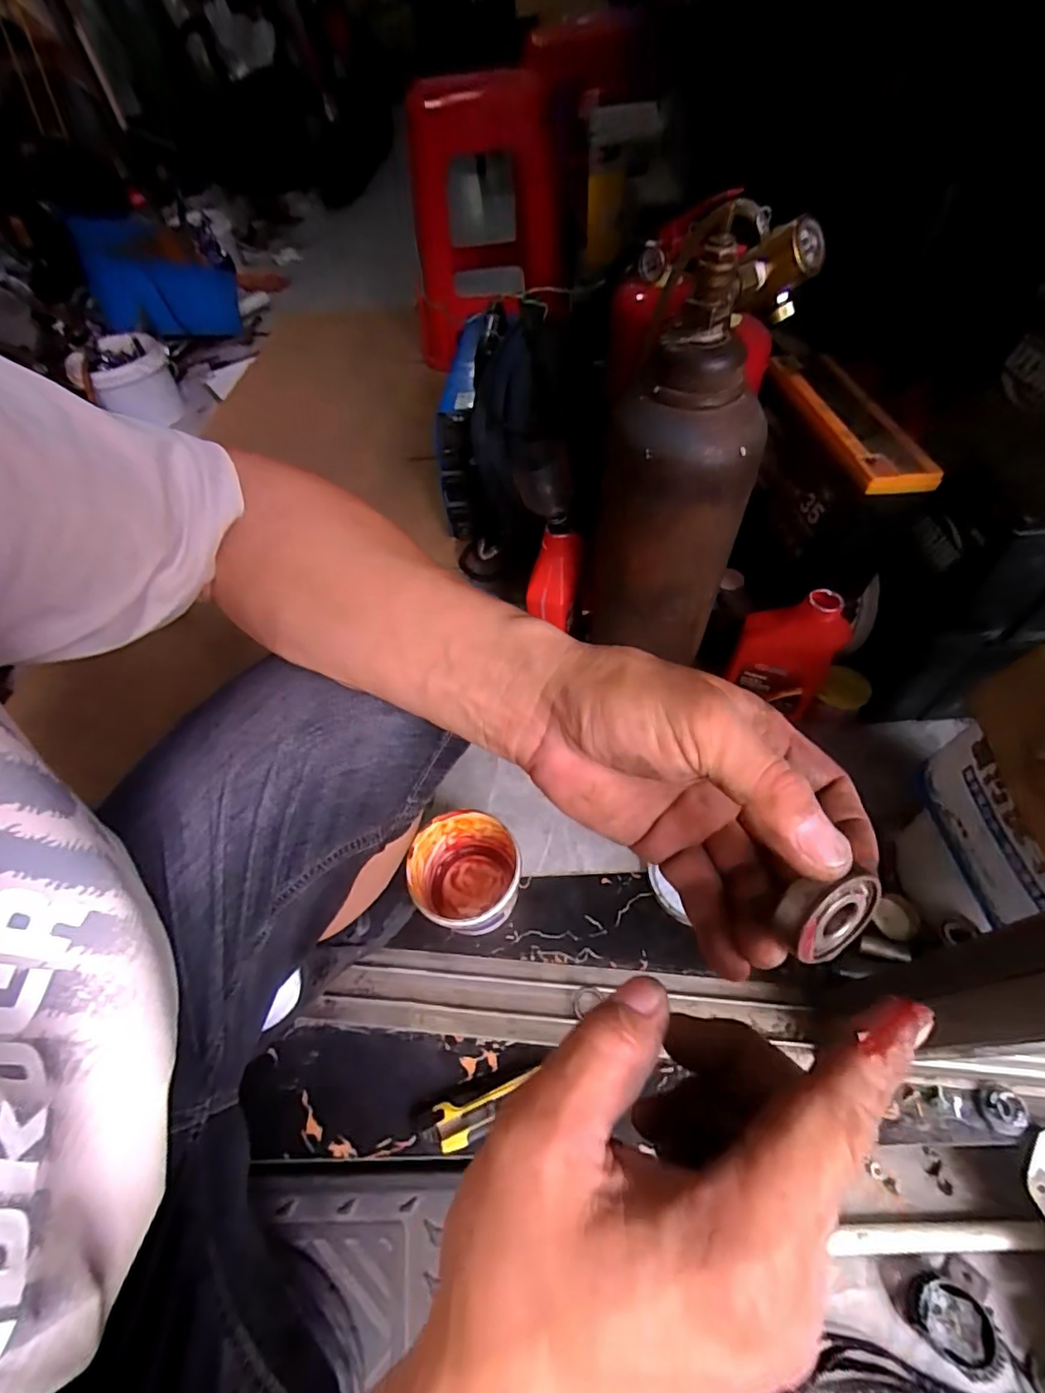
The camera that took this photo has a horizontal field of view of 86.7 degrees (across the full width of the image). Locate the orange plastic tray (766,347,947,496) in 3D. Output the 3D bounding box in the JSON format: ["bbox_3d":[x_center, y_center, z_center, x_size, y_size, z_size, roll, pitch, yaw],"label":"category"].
[{"bbox_3d":[0.358,-0.309,0.609,0.076,0.024,0.255,-9,55,-1],"label":"orange plastic tray"}]

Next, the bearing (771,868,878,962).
[{"bbox_3d":[0.109,0.077,0.195,0.037,0.036,0.011,-21,26,-8],"label":"bearing"}]

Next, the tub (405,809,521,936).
[{"bbox_3d":[-0.061,0.205,0.628,0.119,0.099,0.116,-2,55,3],"label":"tub"}]

